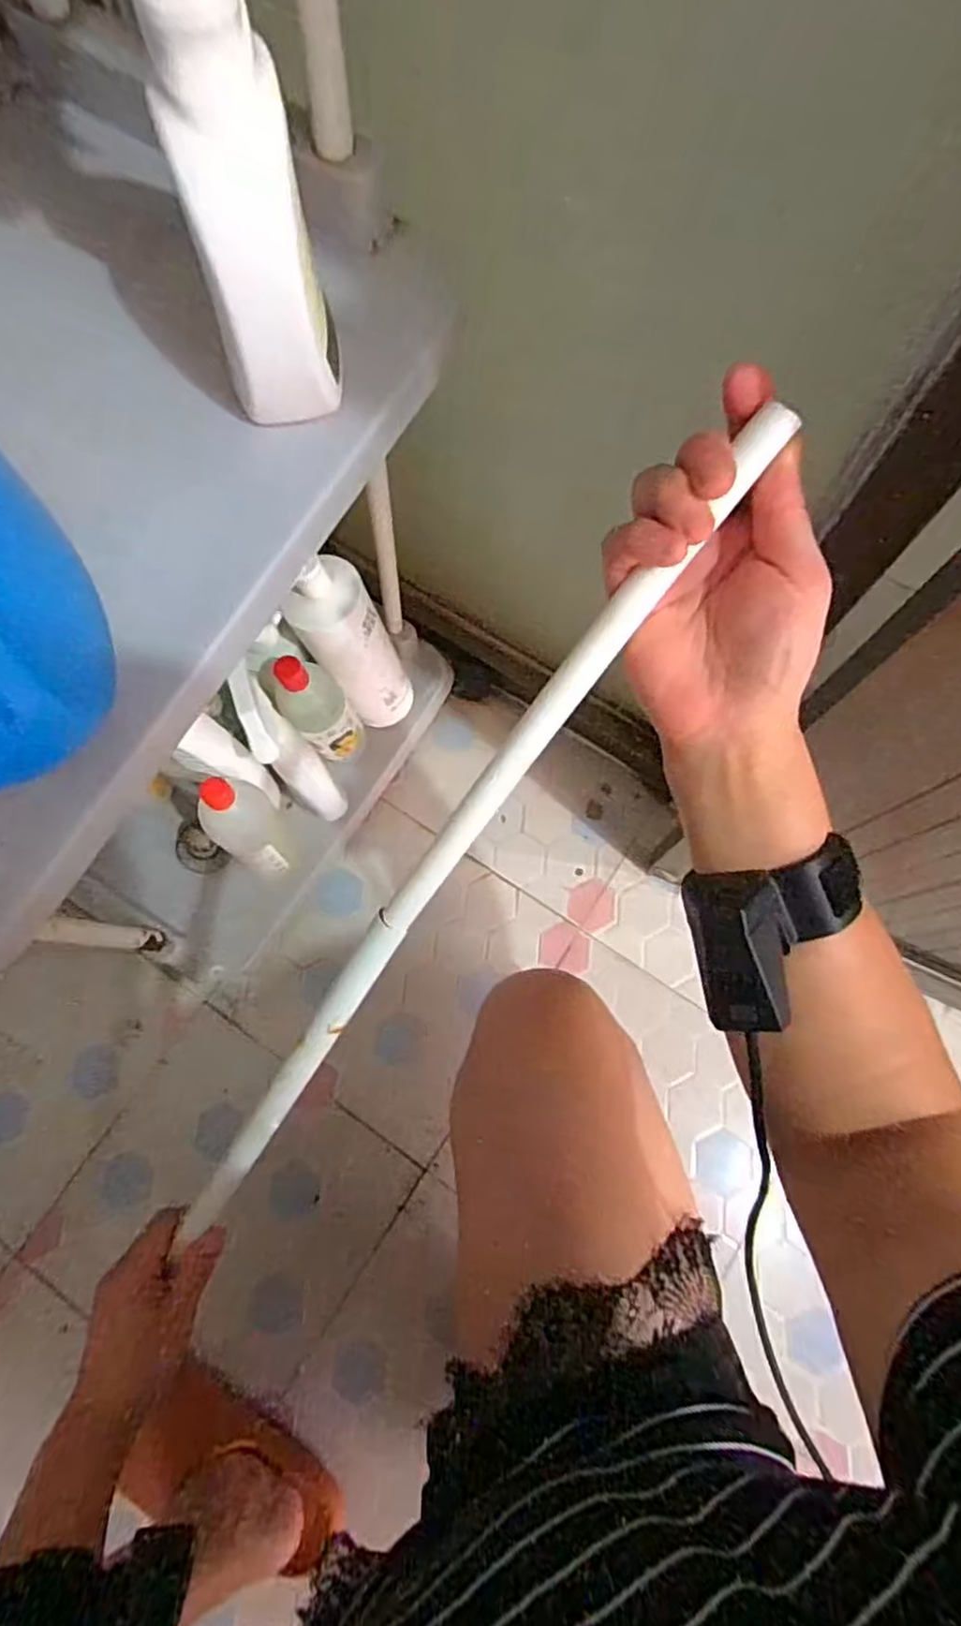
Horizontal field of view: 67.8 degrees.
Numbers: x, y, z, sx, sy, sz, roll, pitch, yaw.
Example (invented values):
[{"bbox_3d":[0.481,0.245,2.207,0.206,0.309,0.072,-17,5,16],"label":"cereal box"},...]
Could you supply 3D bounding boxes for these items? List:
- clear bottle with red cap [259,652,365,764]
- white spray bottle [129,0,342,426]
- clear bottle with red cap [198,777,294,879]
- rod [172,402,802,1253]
[{"bbox_3d":[-0.163,-0.104,0.711,0.063,0.186,0.065,-35,78,-8],"label":"clear bottle with red cap"},{"bbox_3d":[-0.091,-0.245,0.232,0.051,0.236,0.070,-5,75,-1],"label":"white spray bottle"},{"bbox_3d":[-0.216,0.017,0.673,0.058,0.200,0.055,0,75,1],"label":"clear bottle with red cap"},{"bbox_3d":[-0.041,0.055,0.362,0.018,0.012,0.539,40,112,10],"label":"rod"}]

